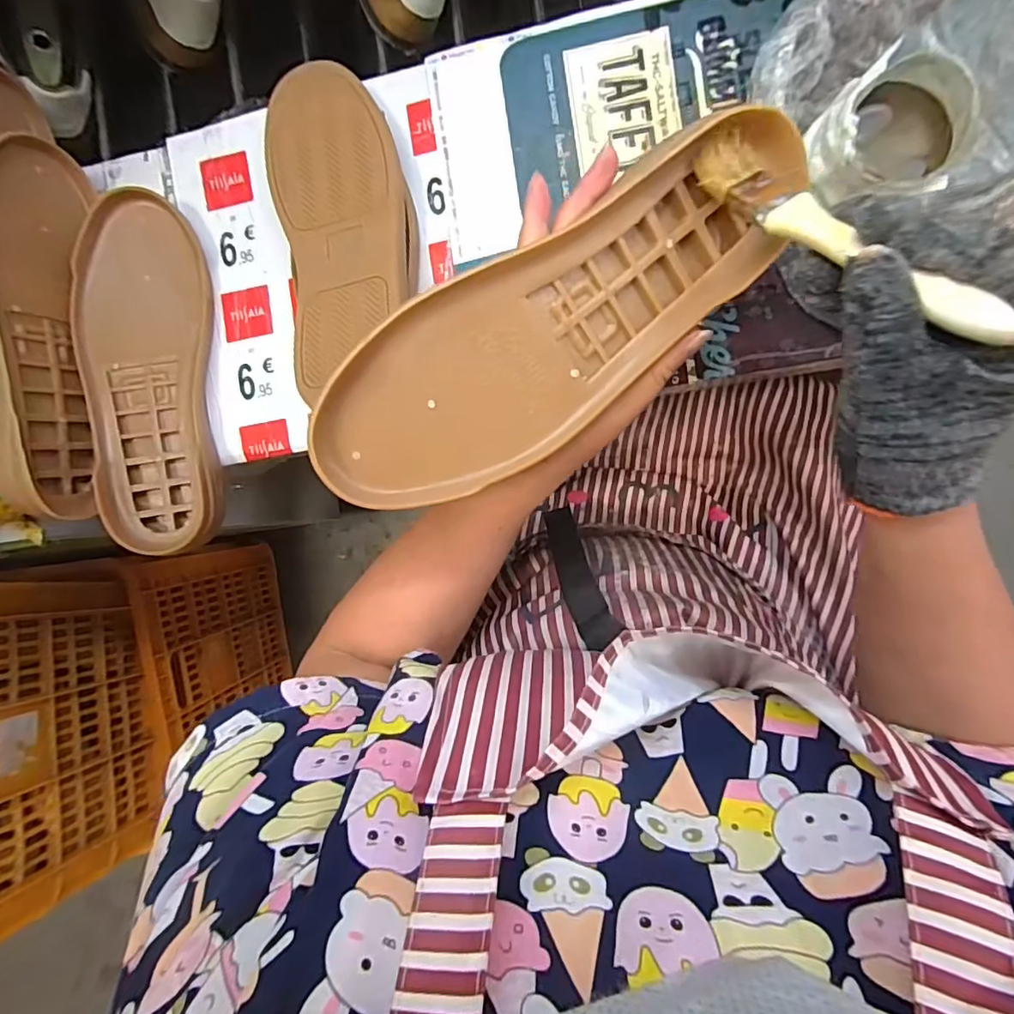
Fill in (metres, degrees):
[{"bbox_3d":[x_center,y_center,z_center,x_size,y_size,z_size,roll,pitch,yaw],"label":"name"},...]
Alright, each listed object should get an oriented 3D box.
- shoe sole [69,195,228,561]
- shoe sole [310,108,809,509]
[{"bbox_3d":[-0.265,-0.096,0.412,0.088,0.033,0.255,-3,89,-12],"label":"shoe sole"},{"bbox_3d":[0.026,-0.089,0.272,0.258,0.035,0.085,-35,111,0],"label":"shoe sole"}]

